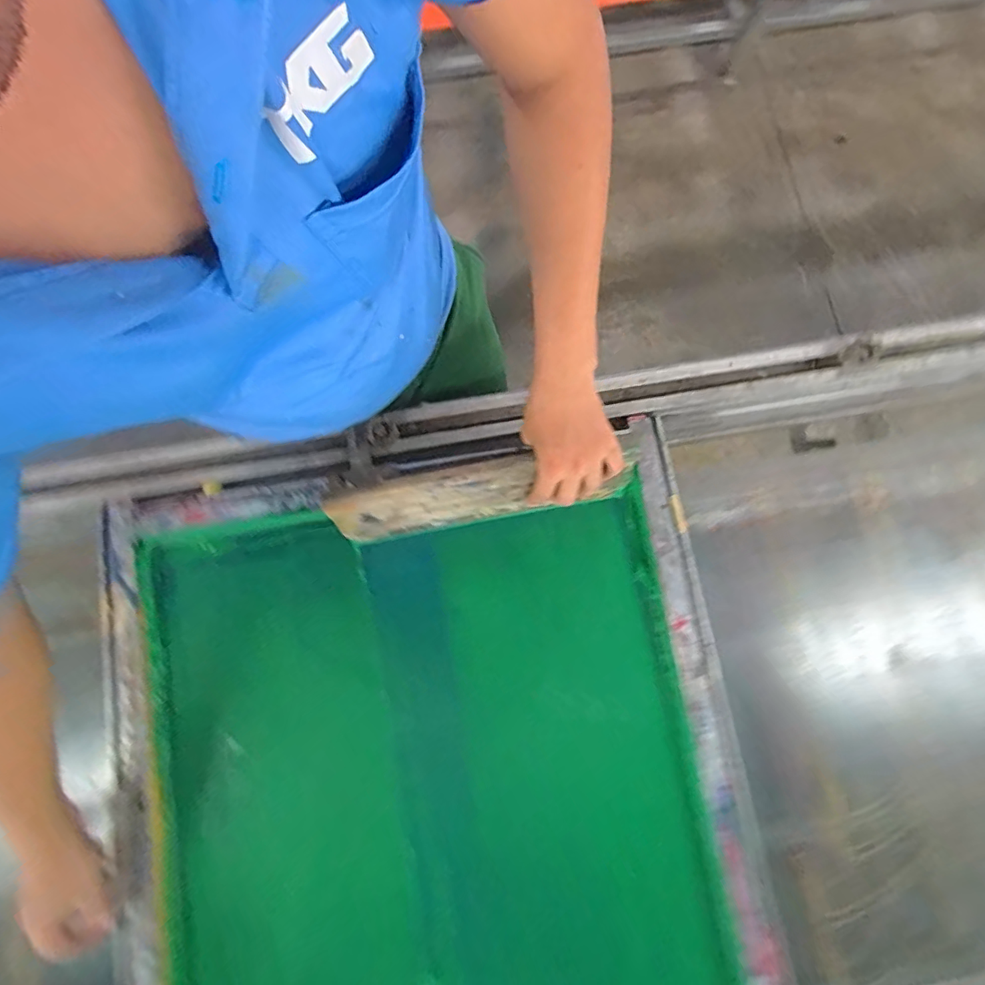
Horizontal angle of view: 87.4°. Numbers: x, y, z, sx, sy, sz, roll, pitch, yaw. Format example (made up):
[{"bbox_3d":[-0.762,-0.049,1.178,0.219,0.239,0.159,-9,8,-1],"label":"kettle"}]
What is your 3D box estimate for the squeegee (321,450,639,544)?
[{"bbox_3d":[-0.007,0.001,0.561,0.322,0.116,0.043,-10,80,-4],"label":"squeegee"}]

